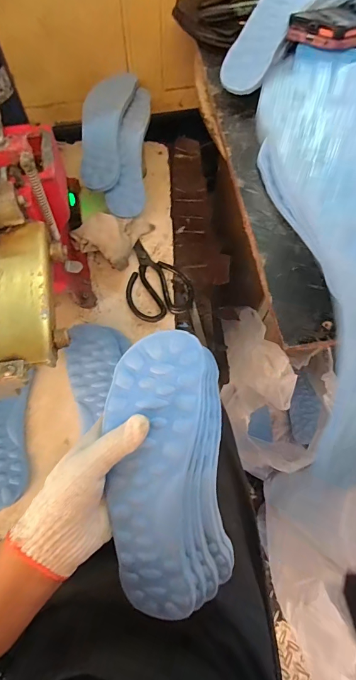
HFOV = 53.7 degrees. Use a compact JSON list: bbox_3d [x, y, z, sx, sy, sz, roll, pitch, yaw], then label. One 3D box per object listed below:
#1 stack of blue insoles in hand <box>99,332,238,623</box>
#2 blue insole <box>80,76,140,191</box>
[{"bbox_3d":[-0.007,0.112,0.305,0.098,0.055,0.232,-2,87,-2],"label":"stack of blue insoles in hand"},{"bbox_3d":[-0.114,-0.329,0.546,0.068,0.030,0.205,7,82,2],"label":"blue insole"}]

